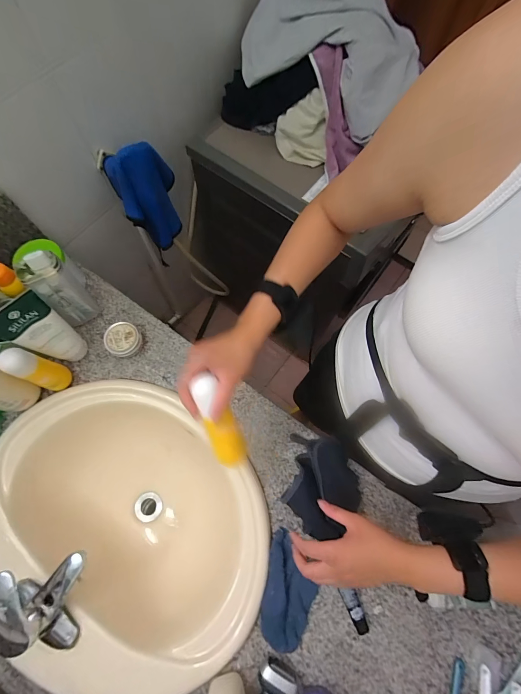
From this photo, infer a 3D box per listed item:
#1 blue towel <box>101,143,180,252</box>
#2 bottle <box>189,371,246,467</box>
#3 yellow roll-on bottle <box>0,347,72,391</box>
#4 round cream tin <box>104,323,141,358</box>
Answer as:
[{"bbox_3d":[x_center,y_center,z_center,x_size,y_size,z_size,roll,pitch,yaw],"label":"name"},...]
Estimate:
[{"bbox_3d":[-0.271,-0.373,0.763,0.143,0.219,0.141,-22,72,-10],"label":"blue towel"},{"bbox_3d":[-0.055,0.099,0.417,0.040,0.032,0.136,-23,115,-10],"label":"bottle"},{"bbox_3d":[-0.388,0.042,0.556,0.034,0.149,0.044,25,71,7],"label":"yellow roll-on bottle"},{"bbox_3d":[-0.281,-0.013,0.643,0.069,0.040,0.065,1,70,-2],"label":"round cream tin"}]

